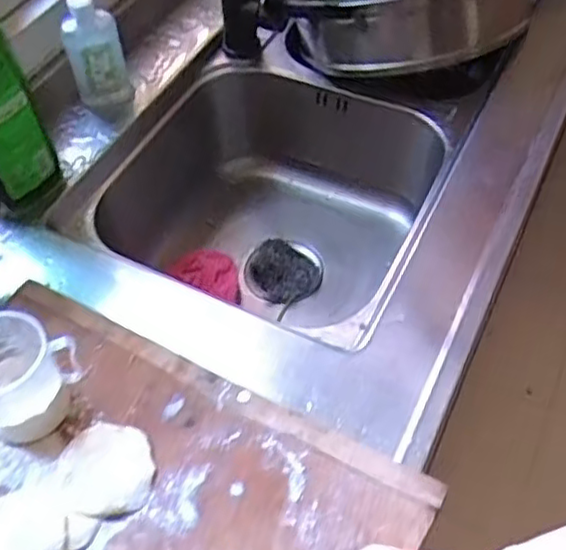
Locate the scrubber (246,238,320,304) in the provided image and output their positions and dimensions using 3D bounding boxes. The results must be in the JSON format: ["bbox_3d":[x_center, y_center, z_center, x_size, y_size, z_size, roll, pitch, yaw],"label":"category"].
[{"bbox_3d":[-0.001,-0.008,0.946,0.094,0.027,0.092,-1,52,2],"label":"scrubber"}]

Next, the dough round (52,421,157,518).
[{"bbox_3d":[-0.140,0.154,0.541,0.078,0.006,0.073,-1,52,2],"label":"dough round"}]

